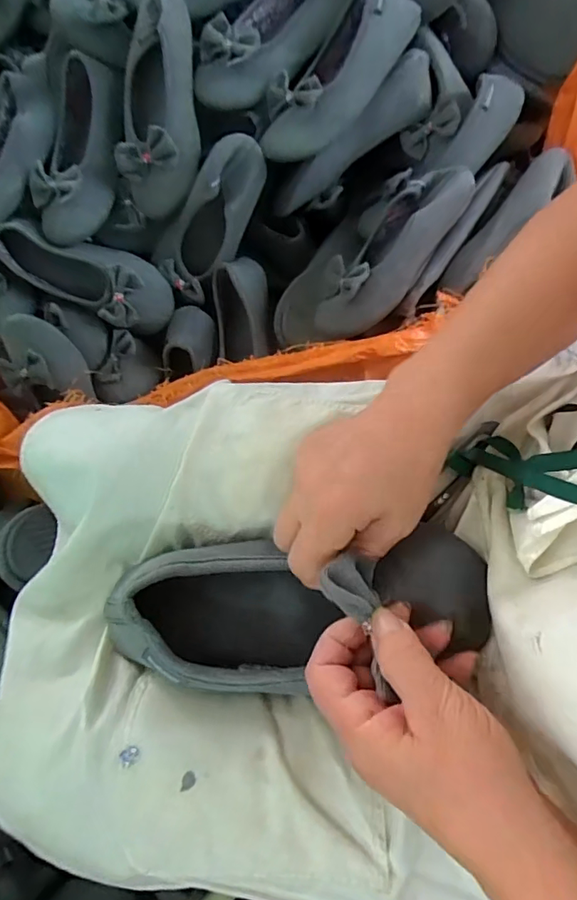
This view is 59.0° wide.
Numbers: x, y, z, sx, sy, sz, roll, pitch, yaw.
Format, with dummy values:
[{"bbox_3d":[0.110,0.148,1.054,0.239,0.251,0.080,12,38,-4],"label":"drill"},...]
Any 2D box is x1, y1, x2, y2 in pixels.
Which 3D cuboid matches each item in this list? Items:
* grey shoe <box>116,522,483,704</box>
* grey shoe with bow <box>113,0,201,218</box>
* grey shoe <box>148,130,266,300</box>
[{"bbox_3d":[0.000,0.098,0.302,0.229,0.067,0.087,-8,70,9],"label":"grey shoe"},{"bbox_3d":[-0.154,-0.414,0.608,0.096,0.054,0.246,4,96,-1],"label":"grey shoe with bow"},{"bbox_3d":[-0.097,-0.290,0.638,0.086,0.055,0.196,48,118,14],"label":"grey shoe"}]

